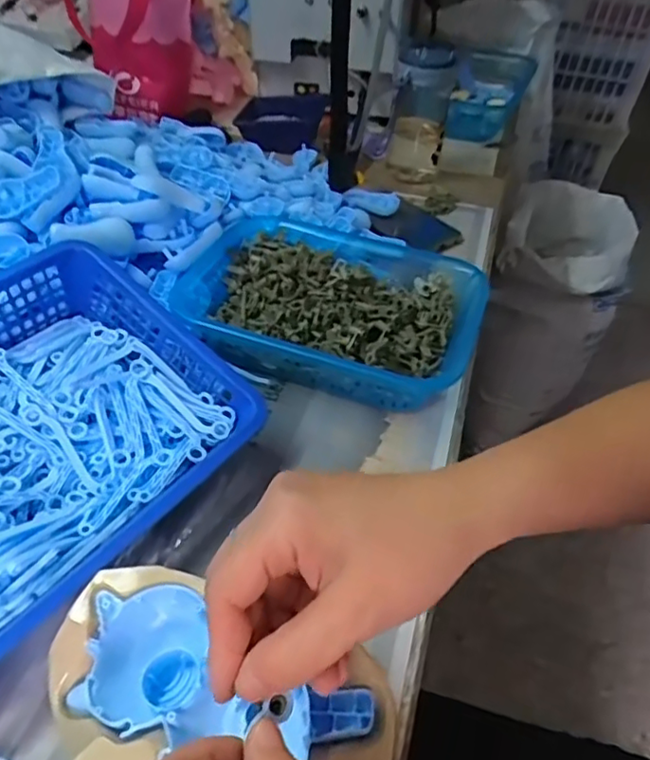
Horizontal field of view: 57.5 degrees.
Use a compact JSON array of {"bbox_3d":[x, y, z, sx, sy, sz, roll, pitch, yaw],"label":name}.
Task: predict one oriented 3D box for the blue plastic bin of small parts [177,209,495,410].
[{"bbox_3d":[0.004,-0.067,0.546,0.265,0.053,0.189,19,47,14],"label":"blue plastic bin of small parts"}]

